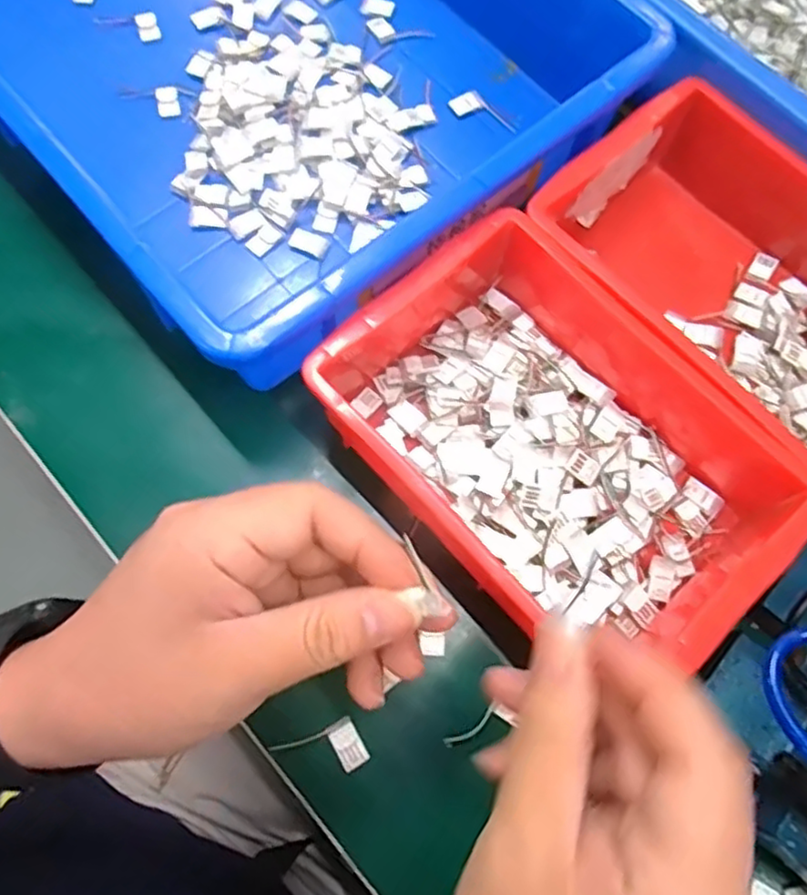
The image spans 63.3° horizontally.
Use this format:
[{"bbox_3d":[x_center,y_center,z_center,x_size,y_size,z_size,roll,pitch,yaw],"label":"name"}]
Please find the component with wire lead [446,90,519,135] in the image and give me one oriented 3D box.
[{"bbox_3d":[0.050,-0.205,0.400,0.044,0.006,0.017,15,76,-16],"label":"component with wire lead"}]

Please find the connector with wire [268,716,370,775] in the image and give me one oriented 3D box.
[{"bbox_3d":[-0.035,0.133,0.283,0.037,0.004,0.021,-17,76,-16],"label":"connector with wire"}]

